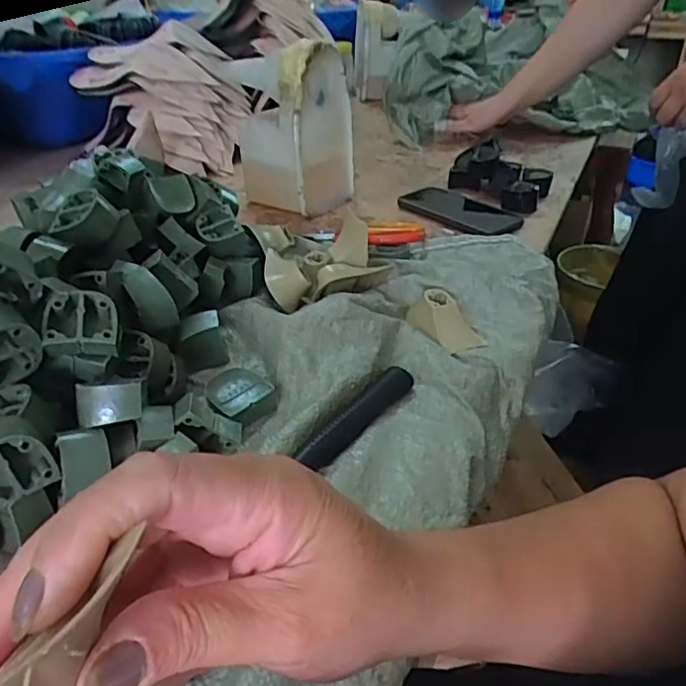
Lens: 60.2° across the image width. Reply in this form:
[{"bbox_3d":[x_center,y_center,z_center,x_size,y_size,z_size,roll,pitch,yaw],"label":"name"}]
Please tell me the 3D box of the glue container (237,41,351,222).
[{"bbox_3d":[-0.066,-0.289,0.798,0.125,0.204,0.111,22,40,30],"label":"glue container"}]

